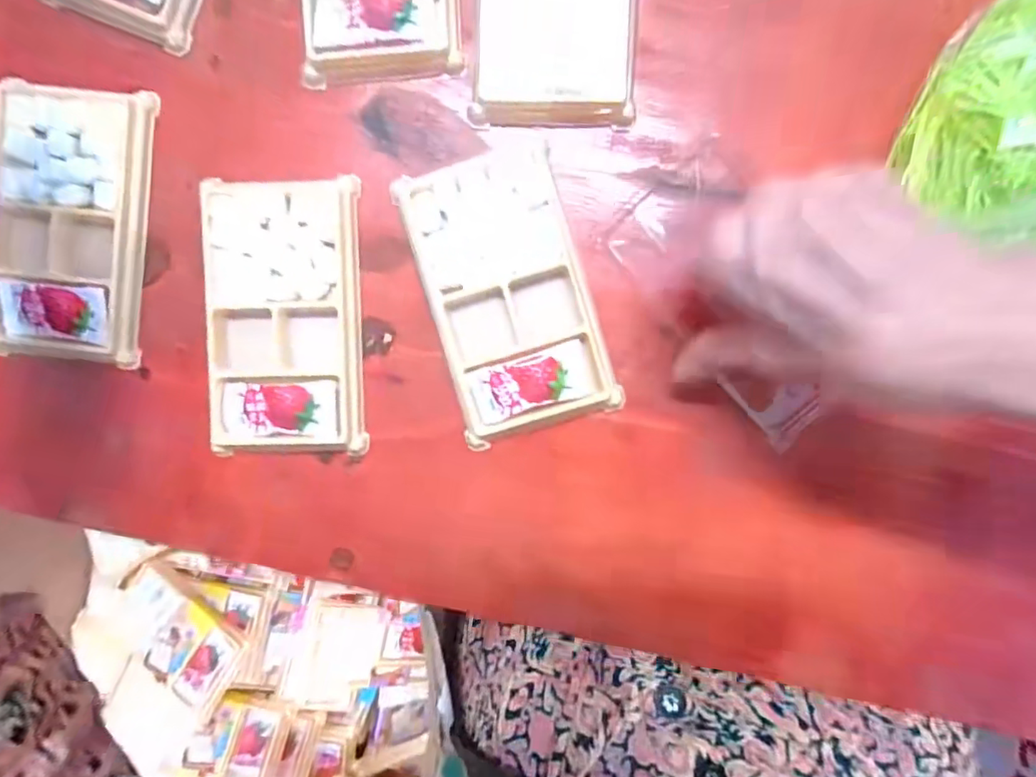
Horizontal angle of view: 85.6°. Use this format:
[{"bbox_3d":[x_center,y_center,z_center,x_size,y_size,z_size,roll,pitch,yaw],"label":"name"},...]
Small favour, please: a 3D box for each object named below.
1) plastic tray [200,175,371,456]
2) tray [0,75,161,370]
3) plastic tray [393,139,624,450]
[{"bbox_3d":[-0.115,-0.035,0.279,0.074,0.014,0.134,-1,94,3],"label":"plastic tray"},{"bbox_3d":[-0.229,-0.083,0.282,0.076,0.014,0.135,7,94,2],"label":"tray"},{"bbox_3d":[-0.005,-0.045,0.273,0.074,0.013,0.134,-18,93,4],"label":"plastic tray"}]

